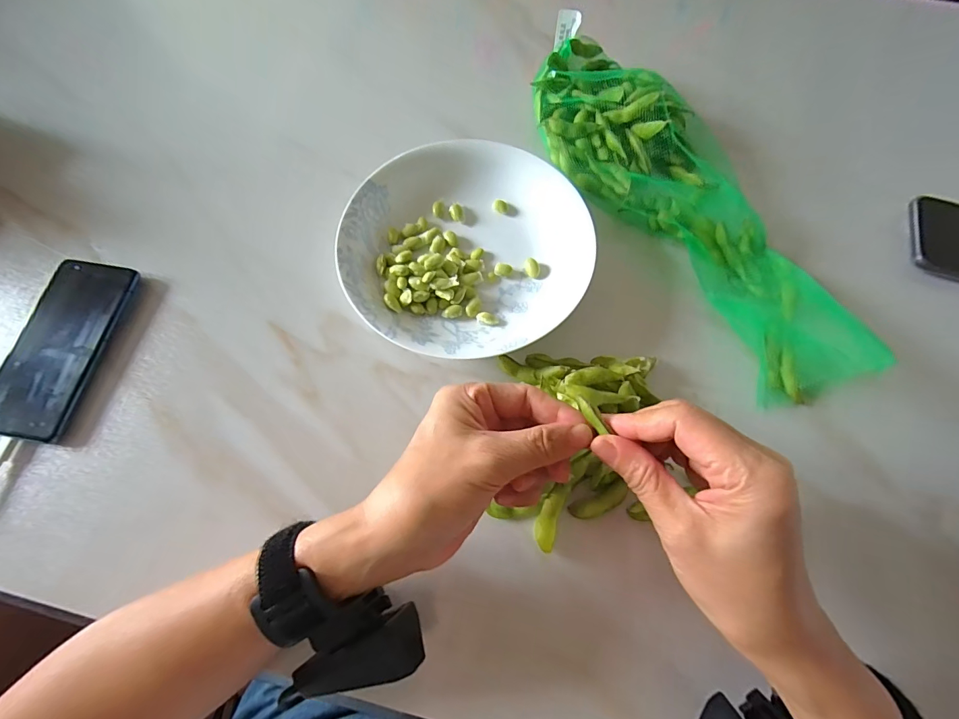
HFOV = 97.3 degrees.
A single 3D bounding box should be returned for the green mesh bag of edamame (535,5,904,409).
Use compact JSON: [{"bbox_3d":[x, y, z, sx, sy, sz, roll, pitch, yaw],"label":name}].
[{"bbox_3d":[0.178,-0.145,0.365,0.123,0.049,0.378,-31,73,-11],"label":"green mesh bag of edamame"}]

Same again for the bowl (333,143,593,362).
[{"bbox_3d":[-0.010,-0.091,0.352,0.192,0.039,0.195,0,70,0],"label":"bowl"}]

